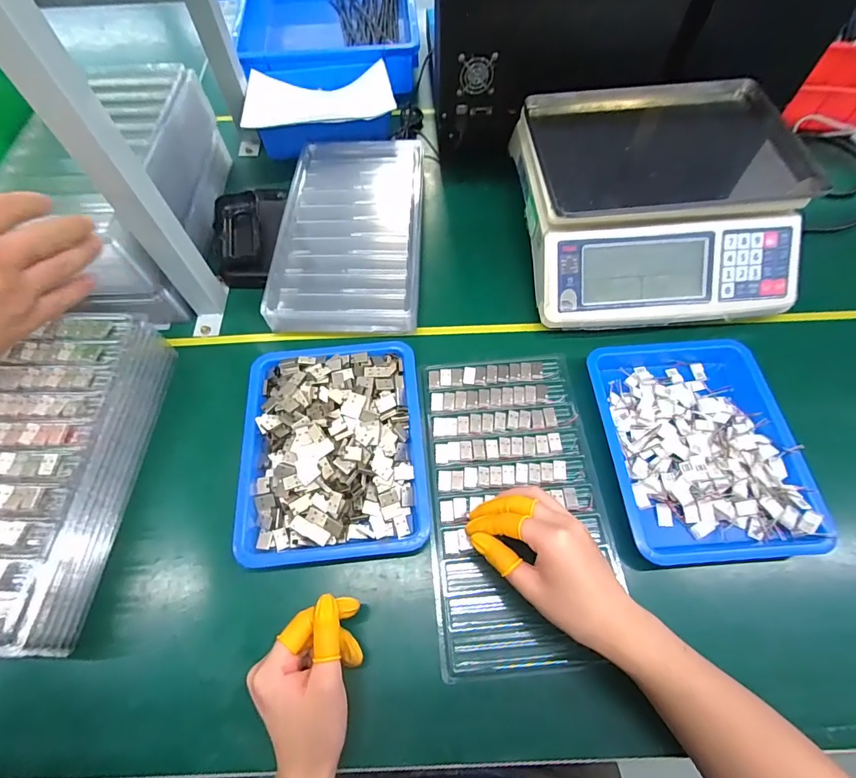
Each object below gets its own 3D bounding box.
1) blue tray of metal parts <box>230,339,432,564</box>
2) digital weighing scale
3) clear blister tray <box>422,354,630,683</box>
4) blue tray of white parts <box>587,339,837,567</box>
[{"bbox_3d":[-0.093,0.049,0.425,0.173,0.037,0.216,-6,63,-2],"label":"blue tray of metal parts"},{"bbox_3d":[0.257,-0.235,0.517,0.280,0.107,0.318,-4,63,-1],"label":"digital weighing scale"},{"bbox_3d":[0.083,0.098,0.417,0.161,0.009,0.286,-4,63,-1],"label":"clear blister tray"},{"bbox_3d":[0.257,0.048,0.423,0.167,0.028,0.219,-4,63,-1],"label":"blue tray of white parts"}]

